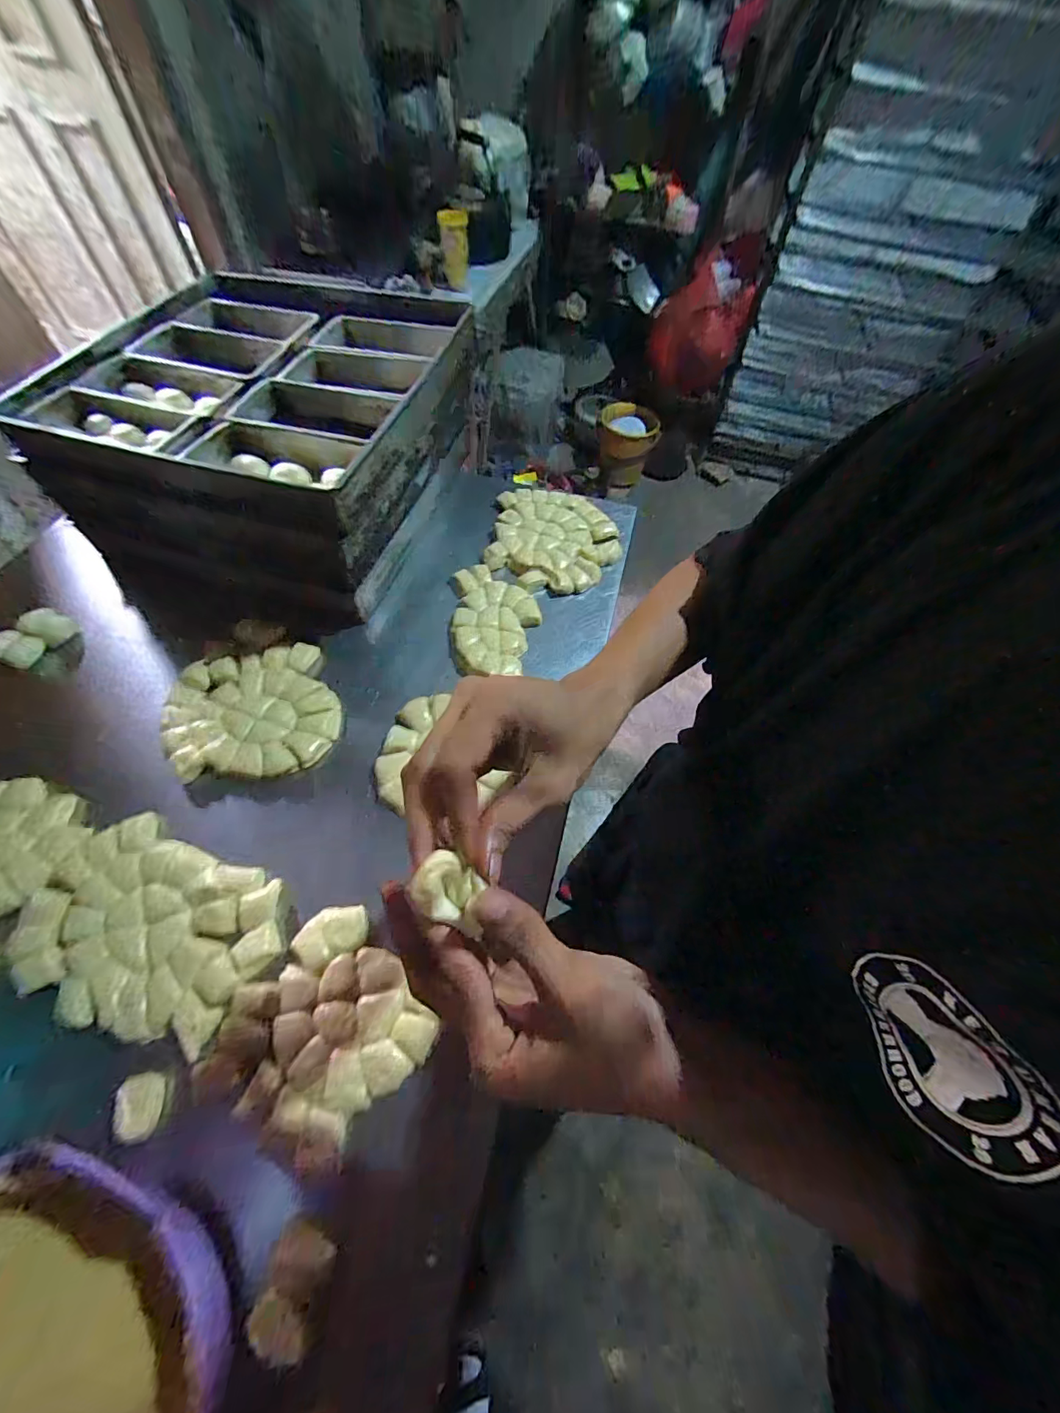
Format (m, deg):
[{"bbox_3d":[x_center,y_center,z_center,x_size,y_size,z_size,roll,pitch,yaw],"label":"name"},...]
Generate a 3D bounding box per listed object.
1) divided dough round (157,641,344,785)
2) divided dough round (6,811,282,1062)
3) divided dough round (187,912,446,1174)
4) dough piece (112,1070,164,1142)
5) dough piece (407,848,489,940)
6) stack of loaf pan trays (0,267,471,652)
[{"bbox_3d":[-0.338,0.008,0.585,0.192,0.036,0.176,2,60,-3],"label":"divided dough round"},{"bbox_3d":[-0.365,0.212,0.459,0.232,0.018,0.159,21,61,8],"label":"divided dough round"},{"bbox_3d":[-0.184,0.287,0.419,0.158,0.017,0.163,36,64,16],"label":"divided dough round"},{"bbox_3d":[-0.320,0.329,0.393,0.033,0.023,0.044,-12,62,-11],"label":"dough piece"},{"bbox_3d":[-0.037,0.084,0.218,0.032,0.021,0.026,16,60,5],"label":"dough piece"},{"bbox_3d":[-0.363,-0.396,0.692,0.445,0.213,0.443,17,60,5],"label":"stack of loaf pan trays"}]

